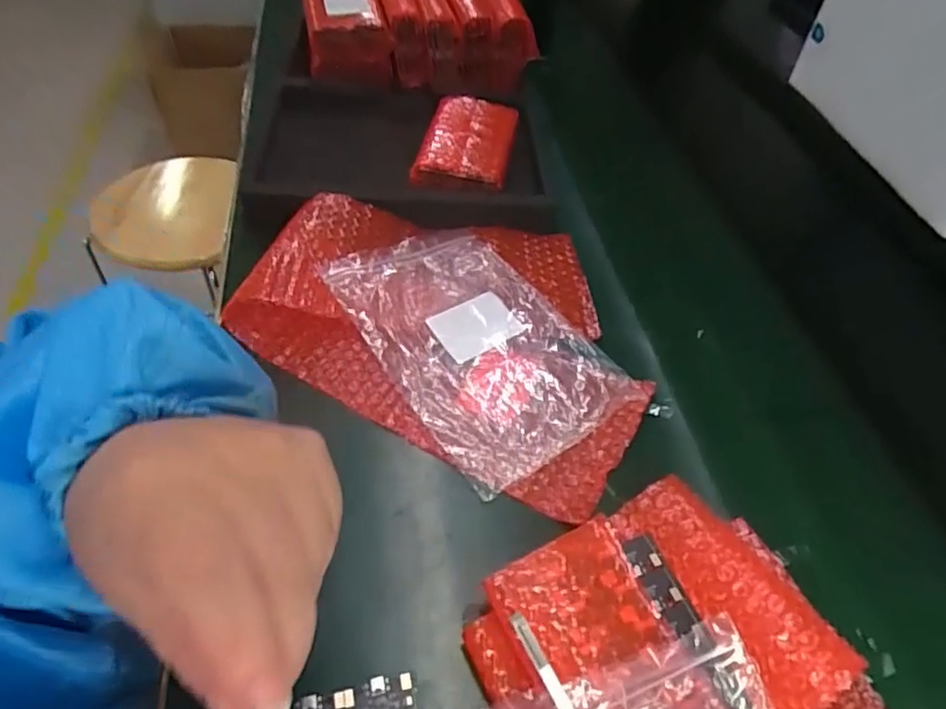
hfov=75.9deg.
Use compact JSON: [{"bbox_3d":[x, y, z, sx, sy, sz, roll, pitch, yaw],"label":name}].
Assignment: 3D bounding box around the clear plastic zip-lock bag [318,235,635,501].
[{"bbox_3d":[0.002,-0.018,0.487,0.154,0.020,0.235,-26,57,-26],"label":"clear plastic zip-lock bag"}]

